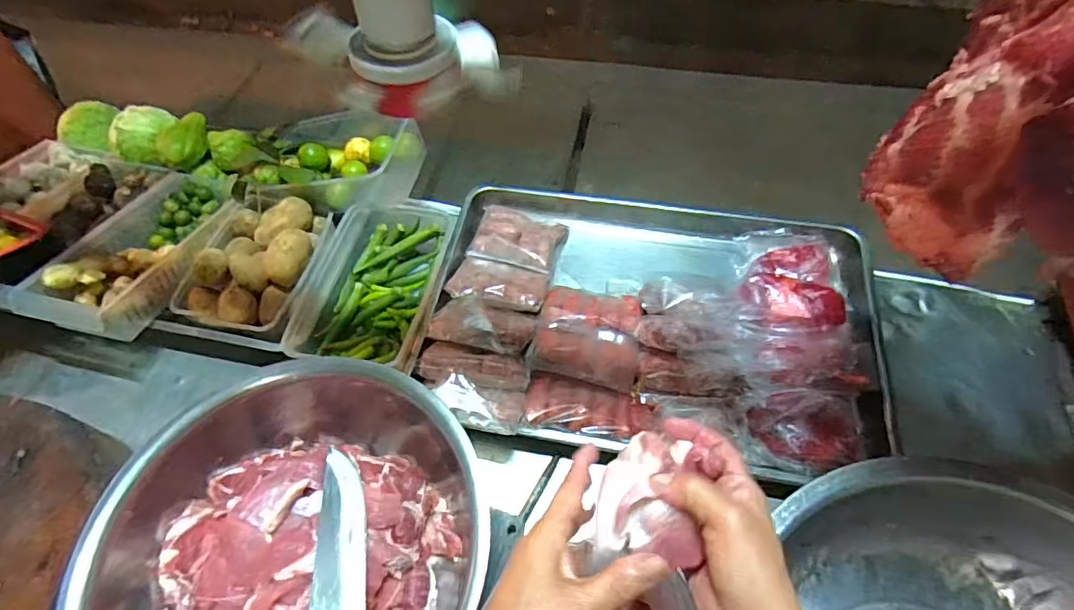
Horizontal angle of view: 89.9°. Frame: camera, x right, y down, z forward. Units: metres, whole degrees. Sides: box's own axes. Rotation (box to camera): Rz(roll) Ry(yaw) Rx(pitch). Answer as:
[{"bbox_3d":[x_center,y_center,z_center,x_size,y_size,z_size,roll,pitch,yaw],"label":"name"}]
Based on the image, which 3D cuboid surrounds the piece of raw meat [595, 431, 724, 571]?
[{"bbox_3d":[0.074,0.128,0.369,0.065,0.039,0.087,3,58,3],"label":"piece of raw meat"}]

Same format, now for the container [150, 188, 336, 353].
[{"bbox_3d":[-0.388,-0.058,0.748,0.174,0.060,0.234,13,59,9],"label":"container"}]

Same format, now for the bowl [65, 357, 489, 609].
[{"bbox_3d":[-0.244,0.258,0.569,0.363,0.166,0.381,22,61,14],"label":"bowl"}]

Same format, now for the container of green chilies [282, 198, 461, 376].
[{"bbox_3d":[-0.213,-0.042,0.752,0.166,0.058,0.281,8,59,6],"label":"container of green chilies"}]

